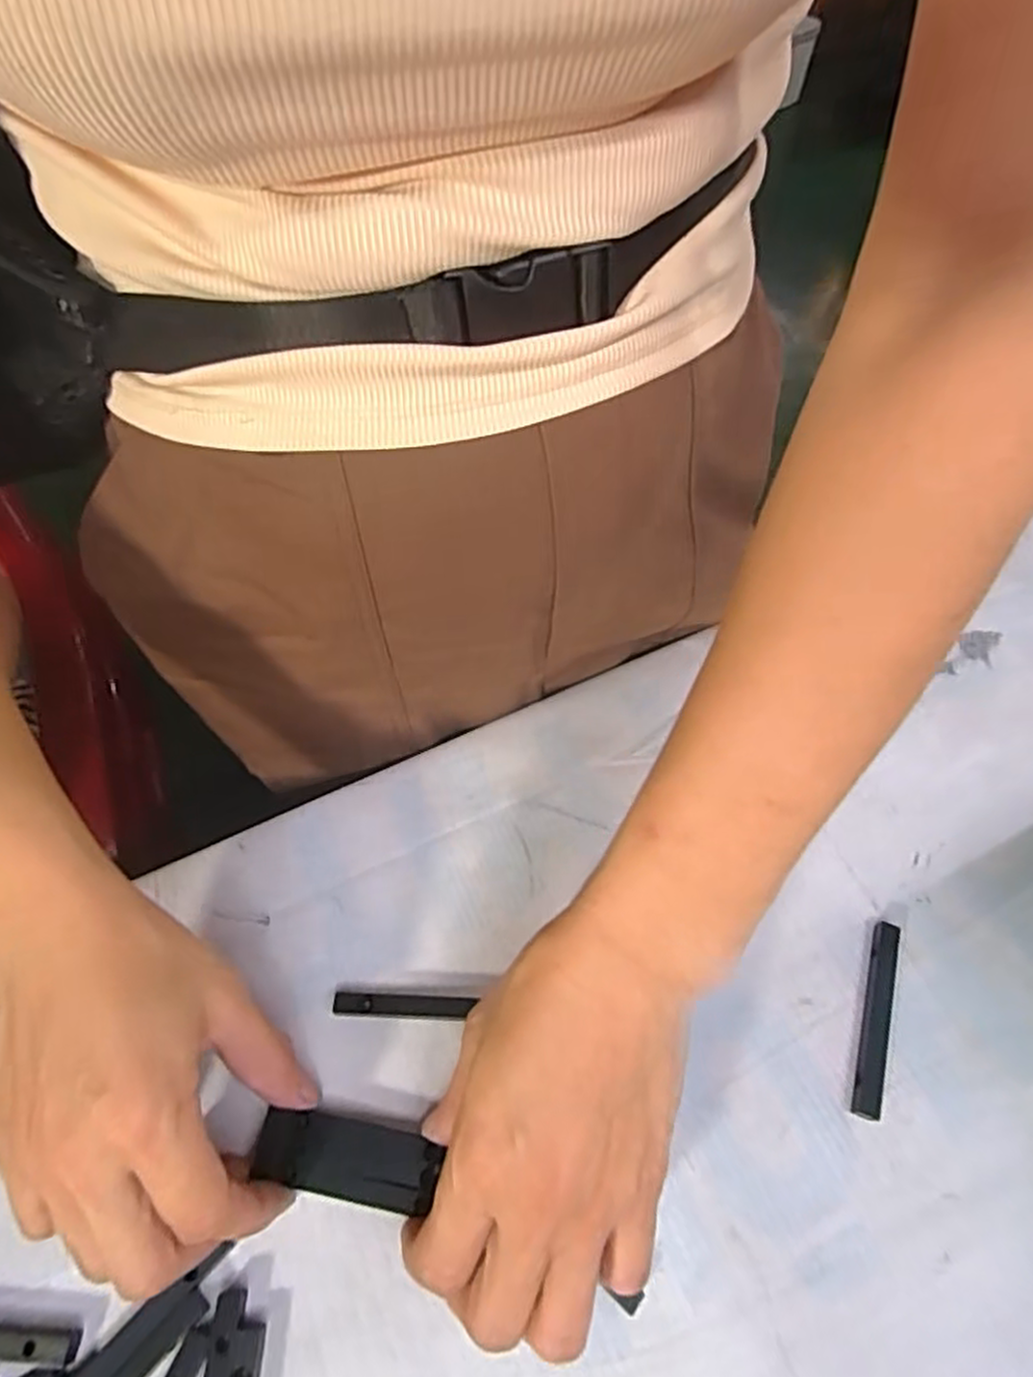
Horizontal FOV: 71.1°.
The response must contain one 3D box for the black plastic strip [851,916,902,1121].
[{"bbox_3d":[0.145,0.132,0.291,0.010,0.006,0.076,19,59,11],"label":"black plastic strip"}]

